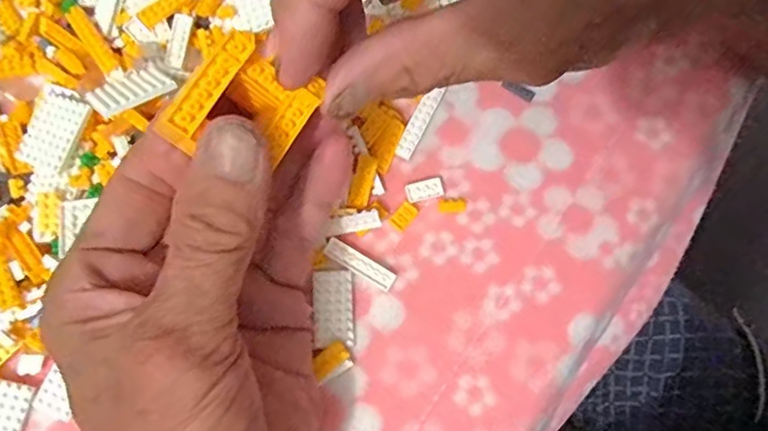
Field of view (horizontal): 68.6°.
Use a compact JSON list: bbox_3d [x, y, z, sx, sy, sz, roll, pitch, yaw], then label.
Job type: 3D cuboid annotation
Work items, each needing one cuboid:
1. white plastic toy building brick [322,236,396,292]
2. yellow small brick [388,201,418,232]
[{"bbox_3d":[-0.010,0.021,0.240,0.032,0.004,0.009,31,78,6],"label":"white plastic toy building brick"},{"bbox_3d":[0.008,0.001,0.247,0.007,0.004,0.012,41,79,7],"label":"yellow small brick"}]

